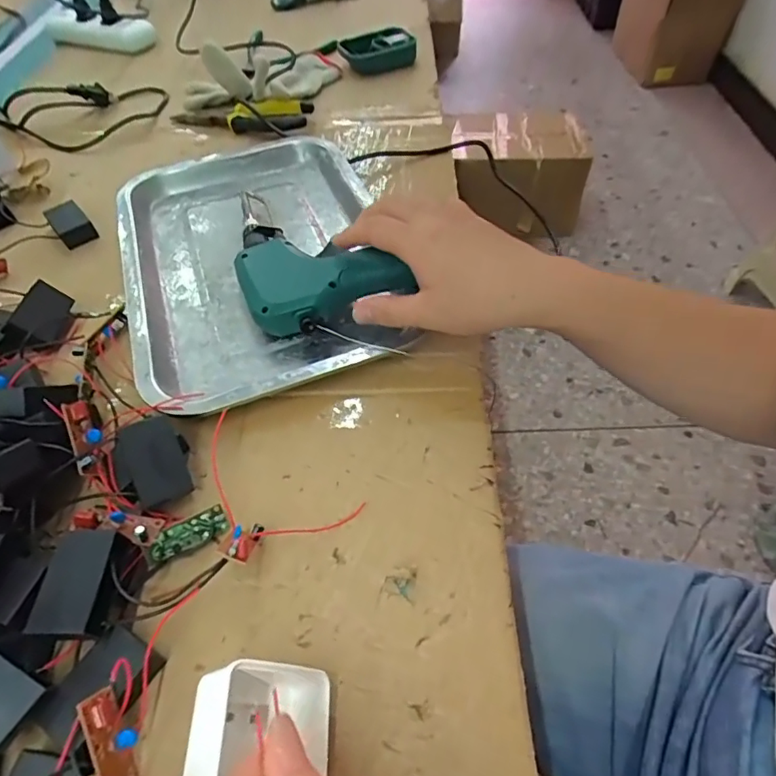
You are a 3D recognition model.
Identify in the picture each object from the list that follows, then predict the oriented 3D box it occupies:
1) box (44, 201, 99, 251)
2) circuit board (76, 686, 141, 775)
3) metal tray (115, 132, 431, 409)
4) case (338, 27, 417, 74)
[{"bbox_3d":[-0.285,-0.147,0.465,0.028,0.015,0.048,-38,60,-23],"label":"box"},{"bbox_3d":[-0.118,0.153,0.224,0.014,0.012,0.043,-24,89,-18],"label":"circuit board"},{"bbox_3d":[-0.109,-0.111,0.424,0.199,0.025,0.297,-17,54,-10],"label":"metal tray"},{"bbox_3d":[-0.013,-0.422,0.657,0.092,0.037,0.040,-9,53,-7],"label":"case"}]

